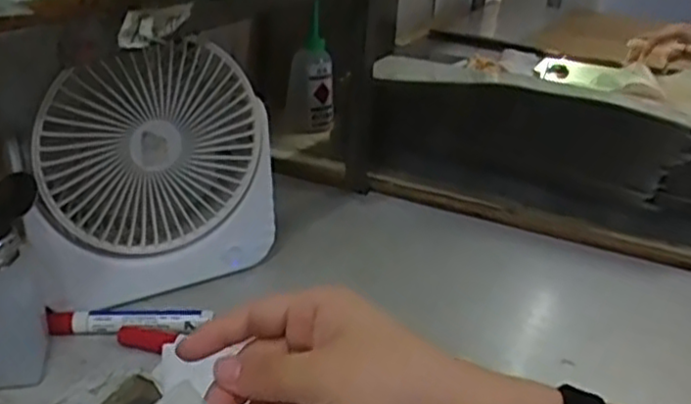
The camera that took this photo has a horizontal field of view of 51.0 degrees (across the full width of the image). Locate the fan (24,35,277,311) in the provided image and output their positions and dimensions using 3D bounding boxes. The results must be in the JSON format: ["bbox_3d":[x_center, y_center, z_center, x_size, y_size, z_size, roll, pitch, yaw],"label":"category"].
[{"bbox_3d":[-0.139,-0.020,0.538,0.184,0.182,0.037,-16,31,-36],"label":"fan"}]

